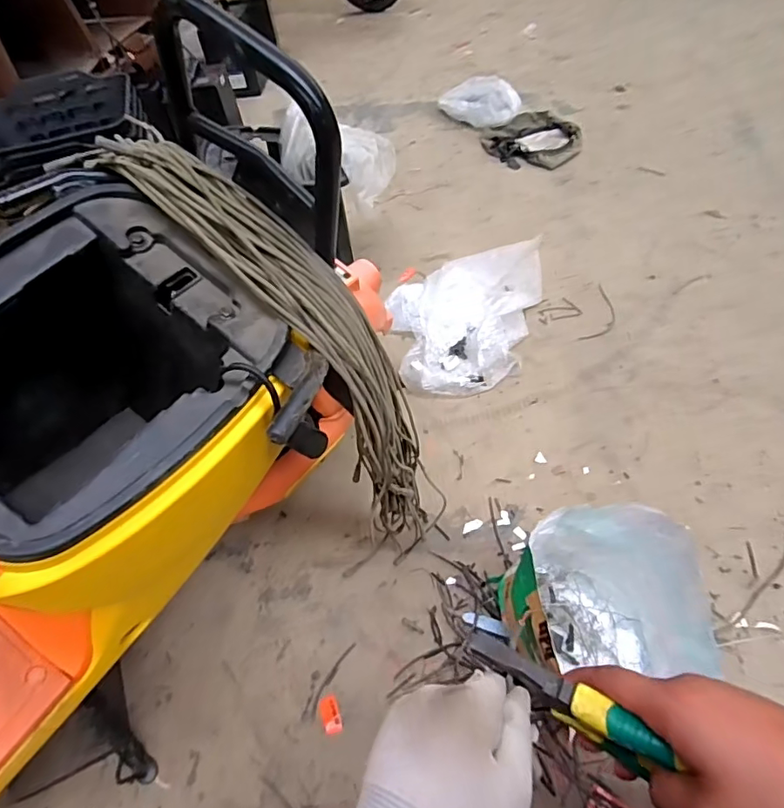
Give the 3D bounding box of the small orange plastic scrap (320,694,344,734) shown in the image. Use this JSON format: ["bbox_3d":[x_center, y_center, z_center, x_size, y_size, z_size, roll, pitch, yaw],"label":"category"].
[{"bbox_3d":[-0.087,0.446,0.767,0.027,0.004,0.049,-19,52,-7],"label":"small orange plastic scrap"}]

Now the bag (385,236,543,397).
[{"bbox_3d":[0.170,-0.221,1.223,0.333,0.049,0.501,2,53,11],"label":"bag"}]

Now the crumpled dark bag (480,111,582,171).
[{"bbox_3d":[0.448,-0.831,1.672,0.270,0.033,0.285,-32,54,-16],"label":"crumpled dark bag"}]

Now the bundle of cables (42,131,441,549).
[{"bbox_3d":[-0.097,-0.073,0.525,0.110,0.449,0.158,-43,23,-24],"label":"bundle of cables"}]

